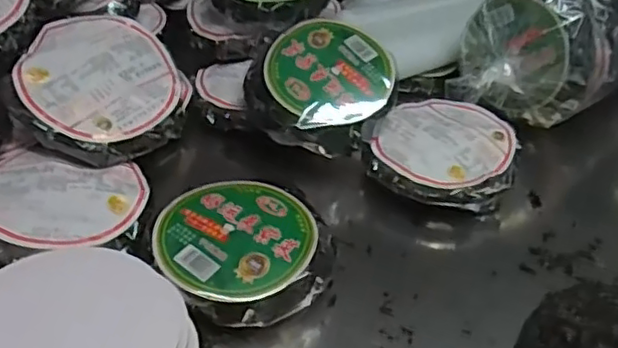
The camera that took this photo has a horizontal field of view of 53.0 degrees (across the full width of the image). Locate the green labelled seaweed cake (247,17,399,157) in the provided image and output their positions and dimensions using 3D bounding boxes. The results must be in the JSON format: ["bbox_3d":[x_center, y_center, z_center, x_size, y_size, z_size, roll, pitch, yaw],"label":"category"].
[{"bbox_3d":[0.013,-0.095,0.686,0.155,0.056,0.140,-41,72,-17],"label":"green labelled seaweed cake"}]

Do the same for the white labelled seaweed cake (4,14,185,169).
[{"bbox_3d":[-0.204,-0.086,0.601,0.152,0.026,0.152,11,60,-20],"label":"white labelled seaweed cake"}]

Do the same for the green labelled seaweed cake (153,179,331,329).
[{"bbox_3d":[-0.058,0.070,0.552,0.140,0.055,0.143,2,43,-1],"label":"green labelled seaweed cake"}]

